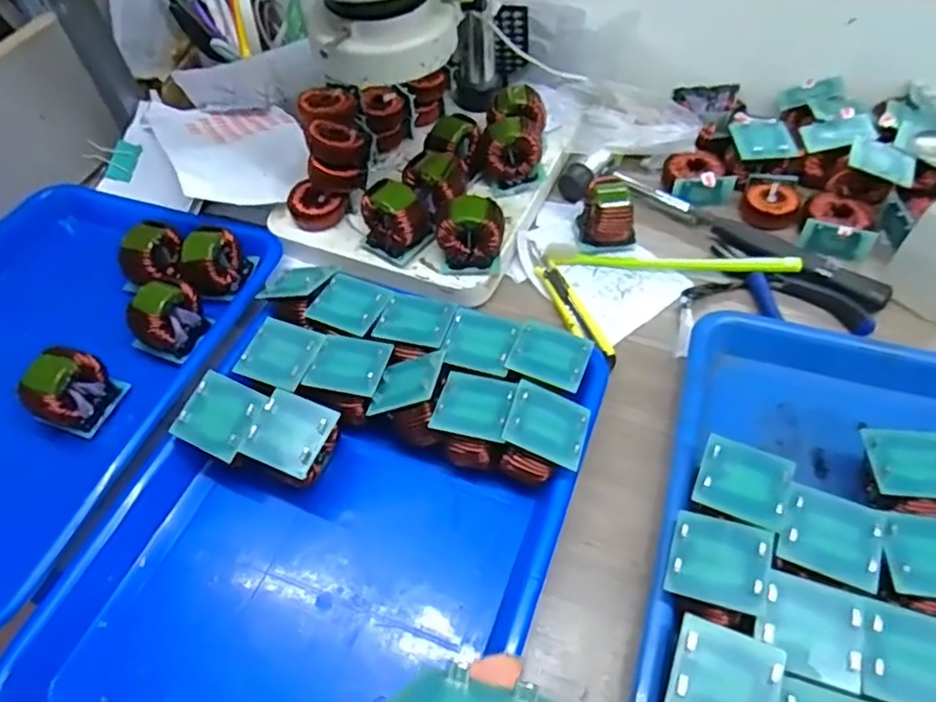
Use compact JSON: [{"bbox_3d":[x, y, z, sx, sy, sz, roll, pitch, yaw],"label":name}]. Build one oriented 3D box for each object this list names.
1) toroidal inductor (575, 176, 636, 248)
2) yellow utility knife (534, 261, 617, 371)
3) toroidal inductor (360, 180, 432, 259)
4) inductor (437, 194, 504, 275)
[{"bbox_3d":[0.112,-0.110,0.517,0.046,0.044,0.043,3,55,7],"label":"toroidal inductor"},{"bbox_3d":[0.080,-0.028,0.479,0.020,0.010,0.105,-20,51,-12],"label":"yellow utility knife"},{"bbox_3d":[-0.056,-0.098,0.487,0.042,0.056,0.032,31,61,24],"label":"toroidal inductor"},{"bbox_3d":[0.002,-0.083,0.472,0.048,0.051,0.030,-5,53,0],"label":"inductor"}]

